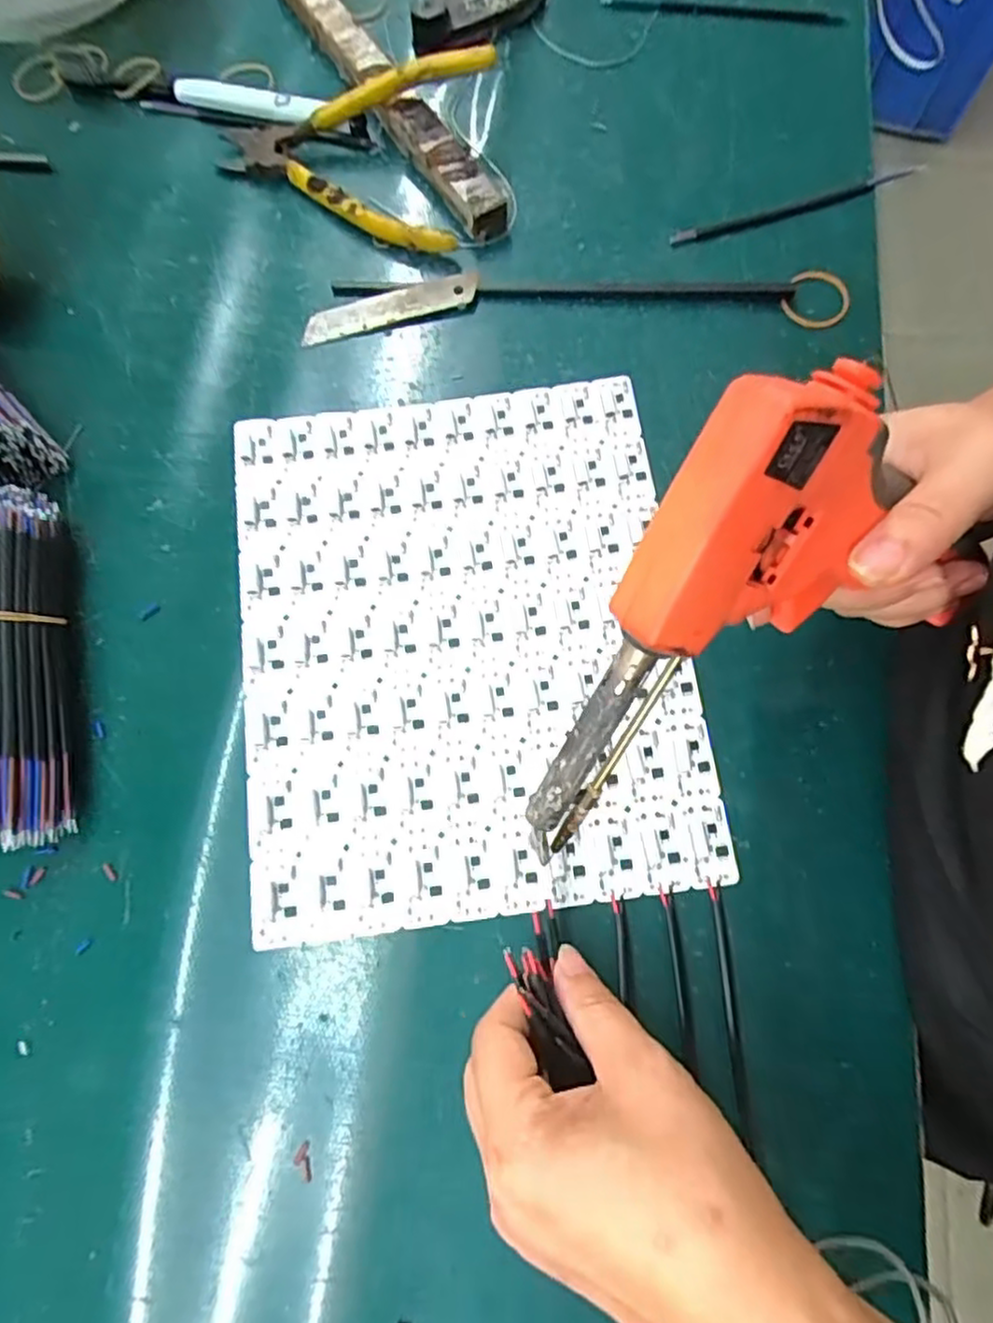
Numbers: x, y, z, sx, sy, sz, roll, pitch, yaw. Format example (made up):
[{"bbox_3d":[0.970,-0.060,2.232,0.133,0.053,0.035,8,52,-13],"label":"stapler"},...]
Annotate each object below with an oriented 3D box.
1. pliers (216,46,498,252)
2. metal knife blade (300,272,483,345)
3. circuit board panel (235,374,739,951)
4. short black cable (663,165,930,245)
[{"bbox_3d":[-0.082,-0.287,0.375,0.141,0.039,0.110,11,75,5],"label":"pliers"},{"bbox_3d":[-0.056,-0.185,0.360,0.093,0.004,0.019,-15,89,-1],"label":"metal knife blade"},{"bbox_3d":[-0.015,-0.013,0.312,0.194,0.005,0.240,-8,75,-2],"label":"circuit board panel"},{"bbox_3d":[0.164,-0.249,0.377,0.146,0.004,0.009,-17,74,-3],"label":"short black cable"}]

